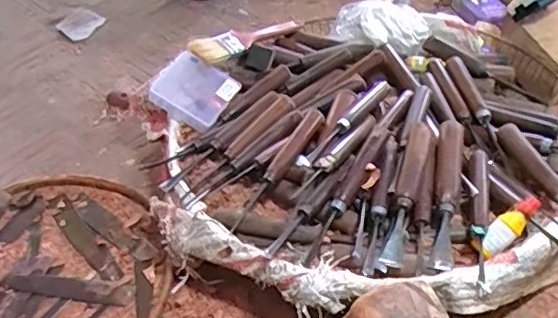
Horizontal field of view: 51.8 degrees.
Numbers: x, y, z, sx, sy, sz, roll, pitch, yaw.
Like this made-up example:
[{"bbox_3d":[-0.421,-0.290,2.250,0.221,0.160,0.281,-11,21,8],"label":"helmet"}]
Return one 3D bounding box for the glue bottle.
[{"bbox_3d":[0.217,0.064,0.546,0.080,0.019,0.024,-39,52,-12],"label":"glue bottle"}]

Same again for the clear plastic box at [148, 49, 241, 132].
[{"bbox_3d":[-0.106,-0.087,0.727,0.095,0.018,0.085,32,67,-3],"label":"clear plastic box"}]

